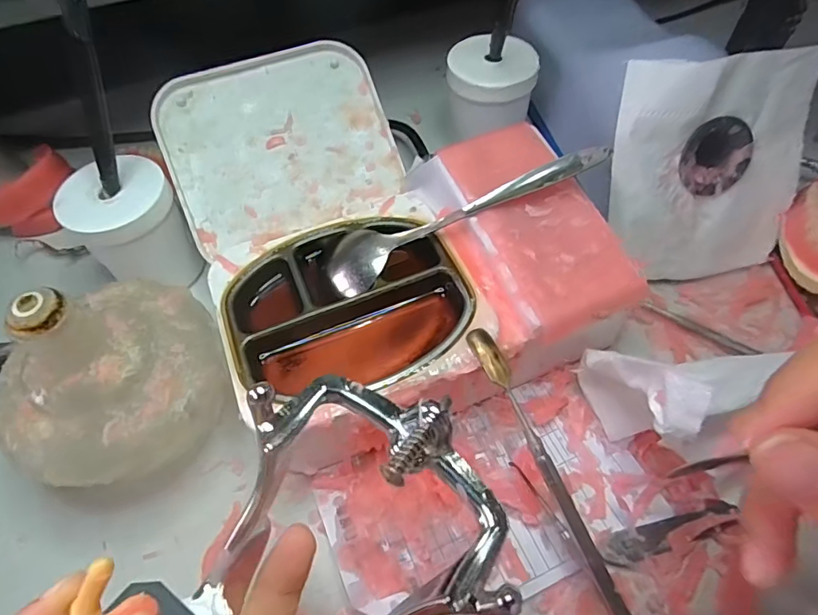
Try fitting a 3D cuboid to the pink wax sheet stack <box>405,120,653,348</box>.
[{"bbox_3d":[0.054,-0.040,0.246,0.066,0.022,0.113,-21,58,-10],"label":"pink wax sheet stack"}]

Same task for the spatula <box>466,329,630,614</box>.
[{"bbox_3d":[0.070,0.095,0.197,0.009,0.008,0.194,-22,75,-12],"label":"spatula"}]

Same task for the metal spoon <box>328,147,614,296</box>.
[{"bbox_3d":[0.024,-0.045,0.250,0.144,0.023,0.021,-23,58,10],"label":"metal spoon"}]

